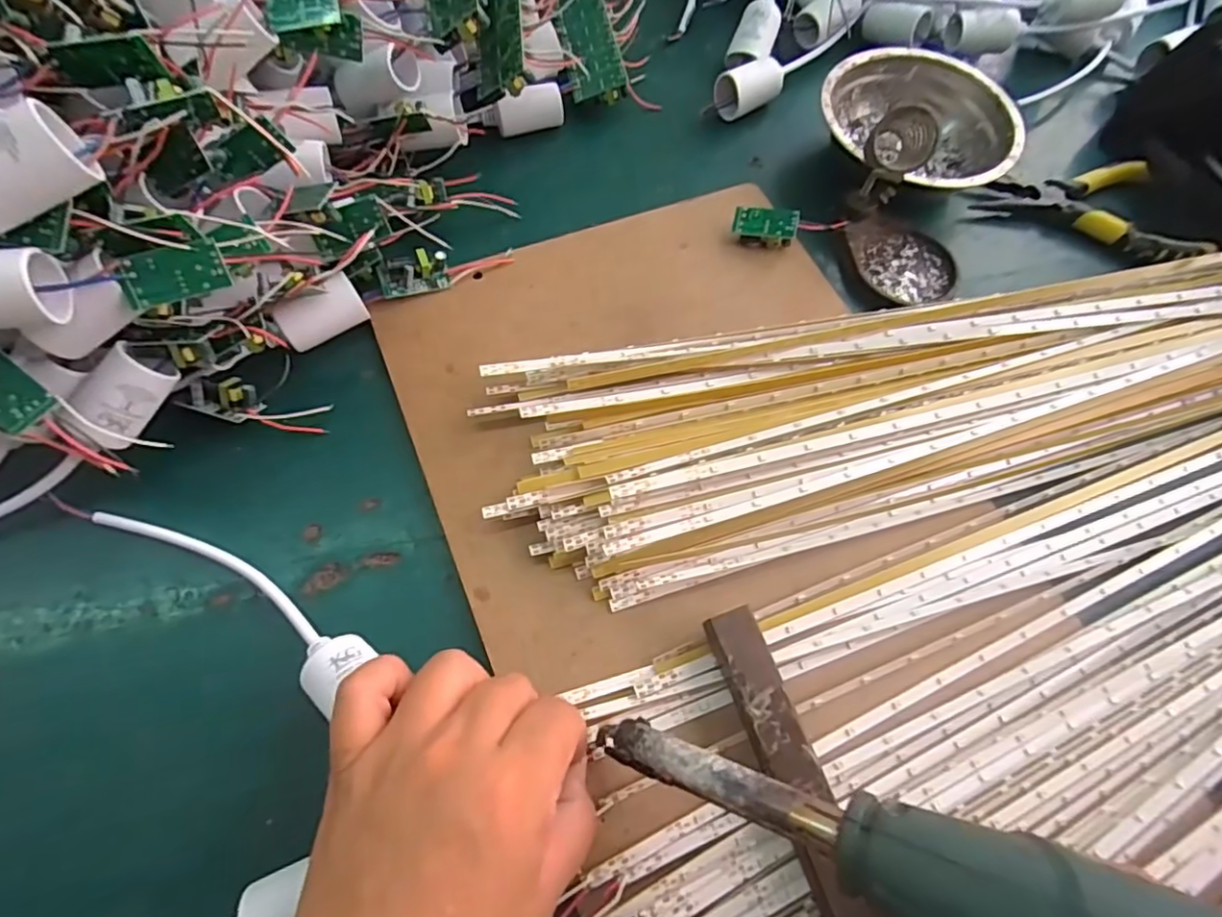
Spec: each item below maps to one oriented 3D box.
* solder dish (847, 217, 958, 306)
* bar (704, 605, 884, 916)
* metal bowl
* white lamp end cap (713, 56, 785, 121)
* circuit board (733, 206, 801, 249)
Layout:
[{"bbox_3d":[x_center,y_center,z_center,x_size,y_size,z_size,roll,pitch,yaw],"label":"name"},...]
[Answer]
[{"bbox_3d":[0.182,-0.125,0.375,0.058,0.010,0.063,-15,67,-10],"label":"solder dish"},{"bbox_3d":[0.084,0.157,0.232,0.022,0.020,0.197,-17,67,-11],"label":"bar"},{"bbox_3d":[0.203,-0.219,0.405,0.124,0.038,0.124,1,65,-2],"label":"metal bowl"},{"bbox_3d":[0.098,-0.260,0.421,0.048,0.031,0.026,-34,71,-17],"label":"white lamp end cap"},{"bbox_3d":[0.096,-0.144,0.373,0.037,0.017,0.020,7,65,0],"label":"circuit board"}]

